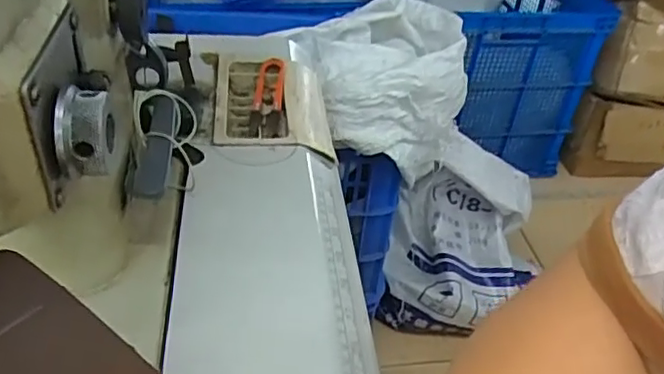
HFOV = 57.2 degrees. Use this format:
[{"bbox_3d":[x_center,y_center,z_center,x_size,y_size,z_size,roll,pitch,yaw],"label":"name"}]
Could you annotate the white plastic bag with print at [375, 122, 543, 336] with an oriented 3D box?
[{"bbox_3d":[0.282,0.110,1.223,0.288,0.320,0.255,18,39,14],"label":"white plastic bag with print"}]

